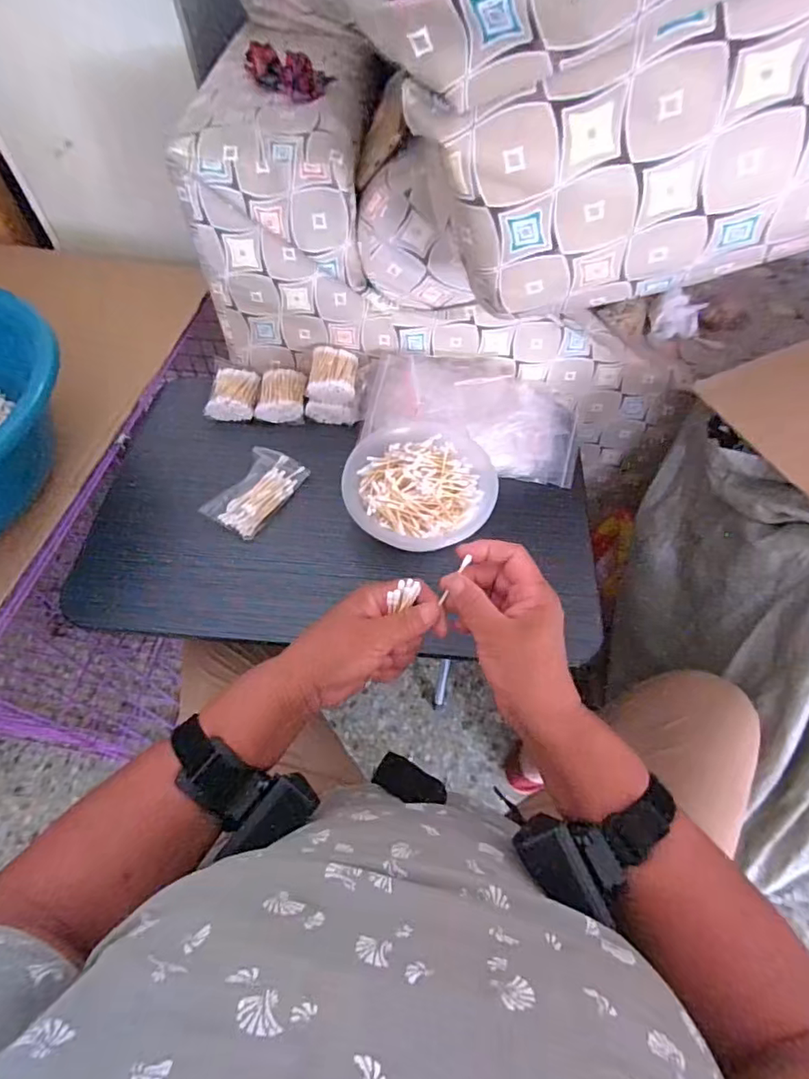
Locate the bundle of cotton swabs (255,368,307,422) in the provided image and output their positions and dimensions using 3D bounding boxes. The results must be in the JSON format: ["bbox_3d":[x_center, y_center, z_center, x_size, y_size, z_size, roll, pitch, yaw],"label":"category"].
[{"bbox_3d":[-0.163,-0.194,0.697,0.060,0.030,0.074,4,58,1],"label":"bundle of cotton swabs"}]

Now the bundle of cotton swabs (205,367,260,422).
[{"bbox_3d":[-0.228,-0.191,0.700,0.062,0.038,0.075,3,58,1],"label":"bundle of cotton swabs"}]

